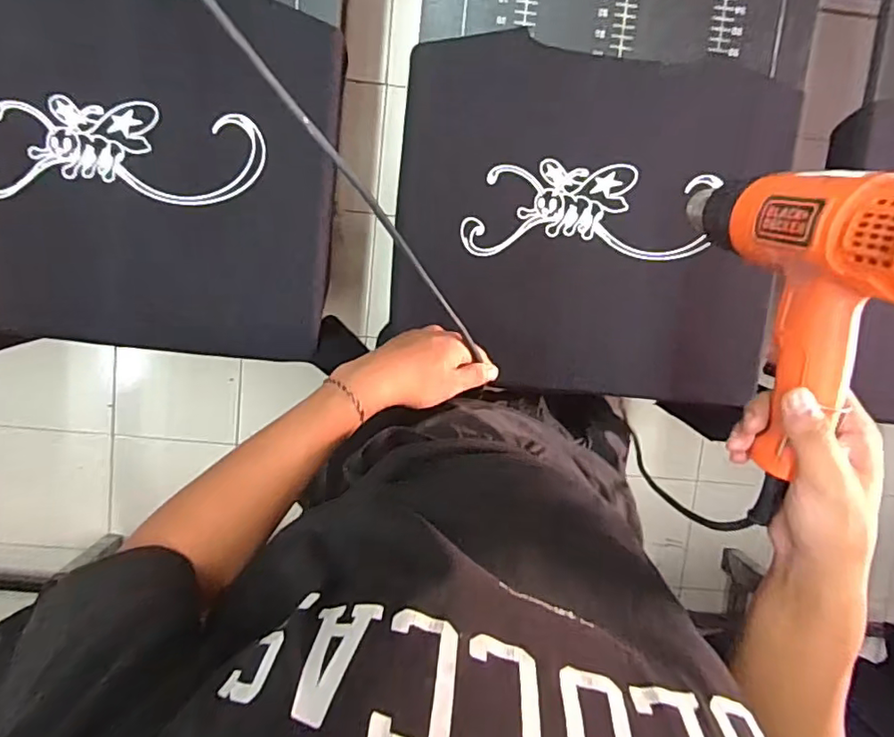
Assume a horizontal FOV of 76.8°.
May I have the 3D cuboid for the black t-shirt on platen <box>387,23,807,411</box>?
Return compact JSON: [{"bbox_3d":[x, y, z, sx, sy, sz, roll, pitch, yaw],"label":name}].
[{"bbox_3d":[0.150,-0.146,0.586,0.399,0.029,0.338,5,96,-5],"label":"black t-shirt on platen"}]

